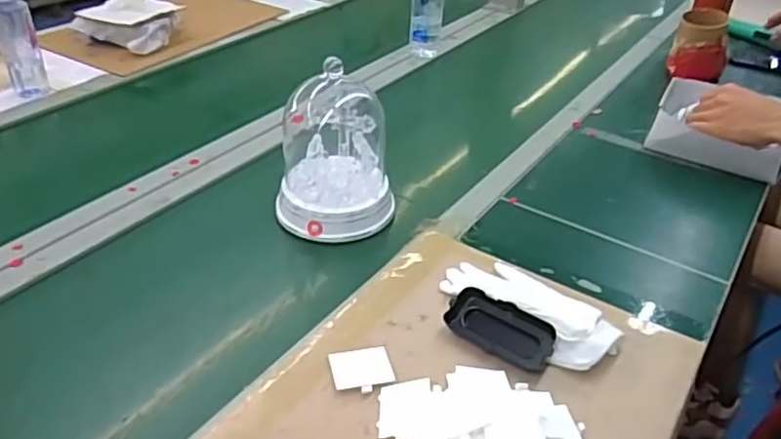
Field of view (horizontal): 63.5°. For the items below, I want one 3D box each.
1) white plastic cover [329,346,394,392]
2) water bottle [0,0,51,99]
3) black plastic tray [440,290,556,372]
[{"bbox_3d":[-0.028,0.146,0.613,0.056,0.008,0.050,-7,37,-13],"label":"white plastic cover"},{"bbox_3d":[-0.633,-0.305,1.076,0.058,0.187,0.060,-18,41,-26],"label":"water bottle"},{"bbox_3d":[0.113,0.112,0.649,0.110,0.012,0.053,25,87,26],"label":"black plastic tray"}]

